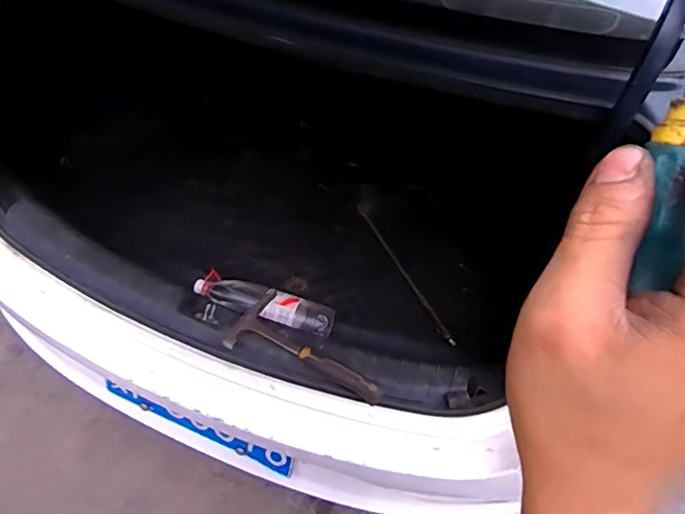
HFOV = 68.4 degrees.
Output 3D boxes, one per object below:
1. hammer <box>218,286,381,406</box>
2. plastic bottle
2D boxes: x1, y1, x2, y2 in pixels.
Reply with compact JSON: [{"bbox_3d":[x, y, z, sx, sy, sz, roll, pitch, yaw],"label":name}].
[{"bbox_3d":[-0.054,0.164,0.865,0.276,0.036,0.135,28,61,15],"label":"hammer"},{"bbox_3d":[-0.178,0.110,1.133,0.317,0.095,0.089,18,59,9],"label":"plastic bottle"}]

